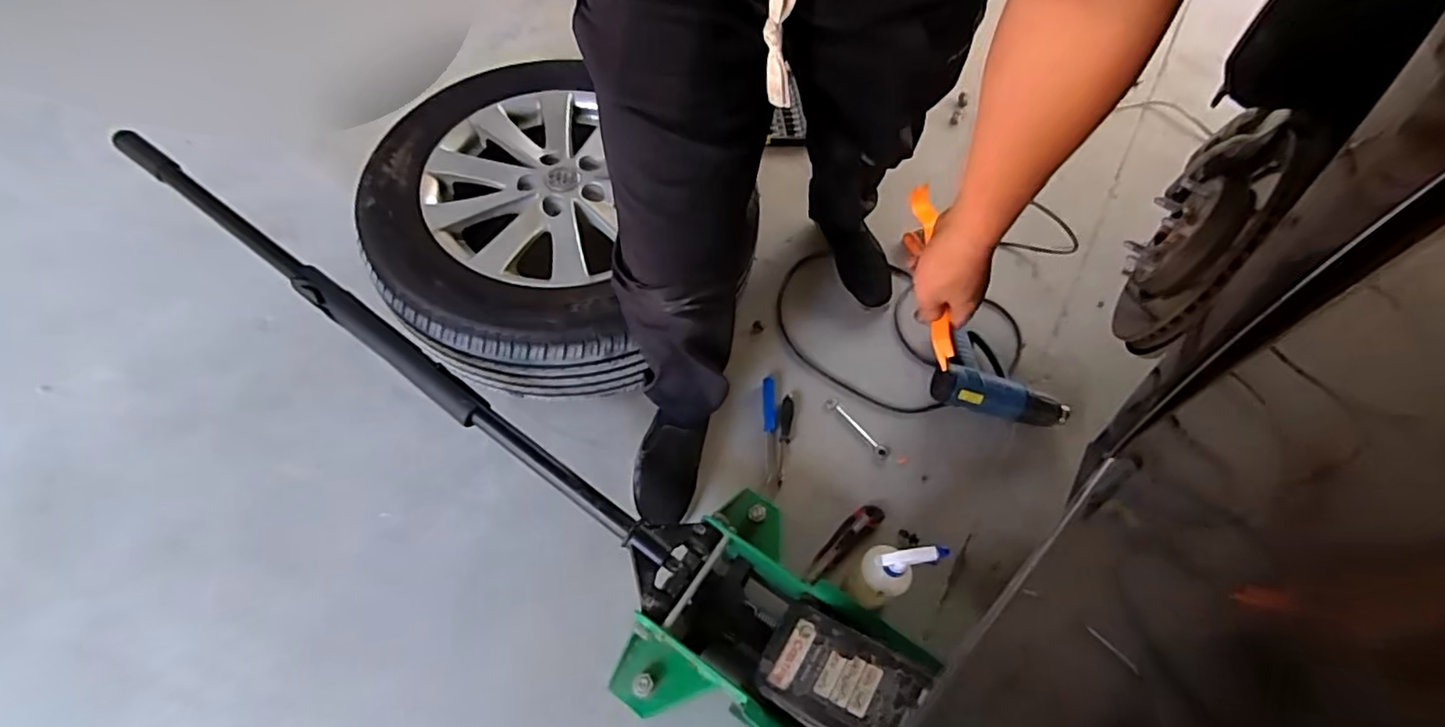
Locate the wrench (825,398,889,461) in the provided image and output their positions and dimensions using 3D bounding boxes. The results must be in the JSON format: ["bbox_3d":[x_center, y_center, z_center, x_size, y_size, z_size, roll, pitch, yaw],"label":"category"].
[{"bbox_3d":[0.243,0.119,1.126,0.023,0.006,0.142,-35,64,-20],"label":"wrench"}]

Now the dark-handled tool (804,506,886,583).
[{"bbox_3d":[0.195,0.291,1.013,0.167,0.017,0.037,-35,64,-20],"label":"dark-handled tool"}]

